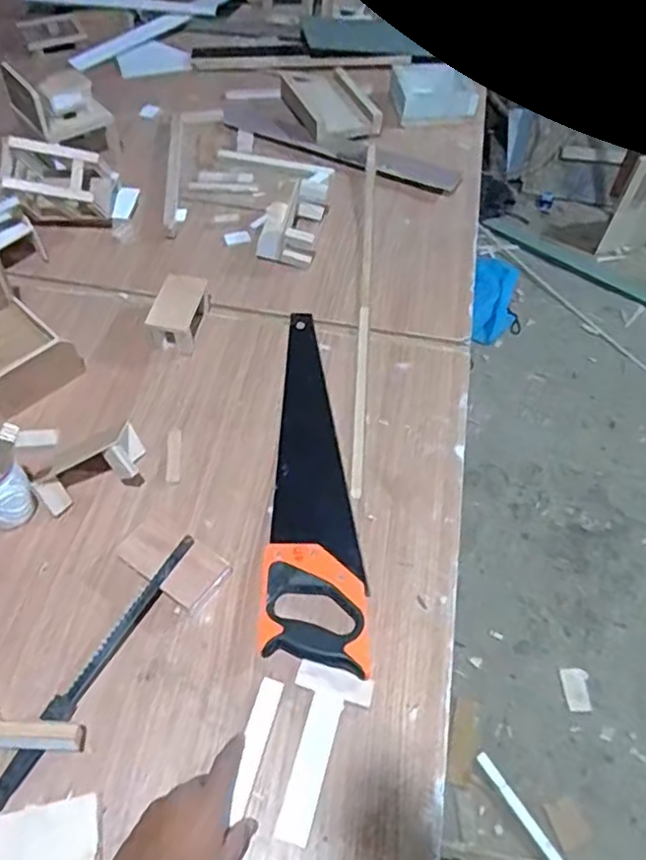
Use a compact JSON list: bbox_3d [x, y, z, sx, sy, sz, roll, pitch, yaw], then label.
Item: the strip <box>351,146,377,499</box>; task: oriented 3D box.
[{"bbox_3d":[0.066,-0.215,1.021,0.017,0.015,0.725,4,55,2],"label":"strip"}]

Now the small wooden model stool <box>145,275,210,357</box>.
[{"bbox_3d":[-0.203,-0.171,0.946,0.060,0.061,0.110,12,56,7],"label":"small wooden model stool"}]

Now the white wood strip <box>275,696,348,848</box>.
[{"bbox_3d":[-0.011,0.320,0.633,0.031,0.005,0.130,15,56,9],"label":"white wood strip"}]

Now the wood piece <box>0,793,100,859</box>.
[{"bbox_3d":[-0.246,0.362,0.585,0.091,0.014,0.055,-11,56,-9],"label":"wood piece"}]

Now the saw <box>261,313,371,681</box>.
[{"bbox_3d":[-0.001,0.036,0.832,0.119,0.028,0.522,2,55,1],"label":"saw"}]

